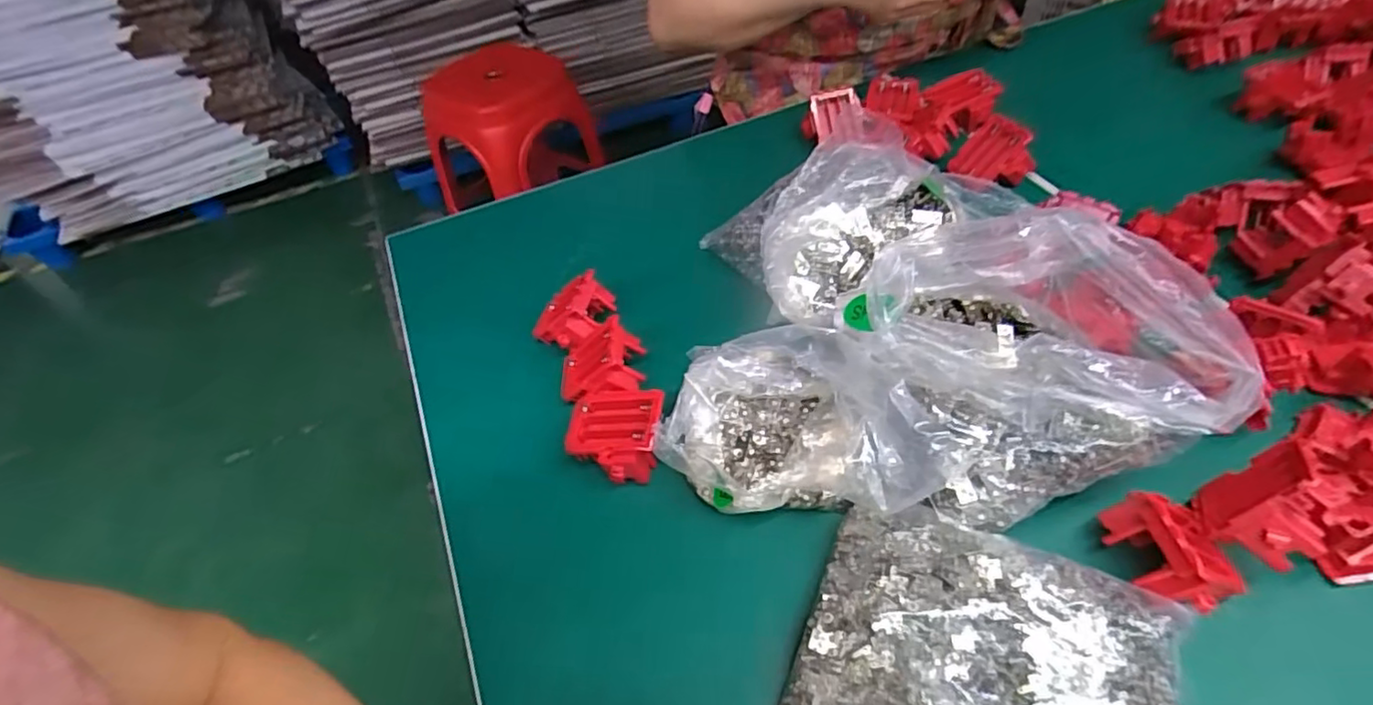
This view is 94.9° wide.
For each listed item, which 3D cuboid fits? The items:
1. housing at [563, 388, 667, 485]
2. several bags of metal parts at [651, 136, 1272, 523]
[{"bbox_3d":[-0.050,0.059,0.443,0.065,0.046,0.058,1,50,7],"label":"housing"},{"bbox_3d":[0.124,-0.044,0.427,0.294,0.140,0.297,-7,49,1],"label":"several bags of metal parts"}]

